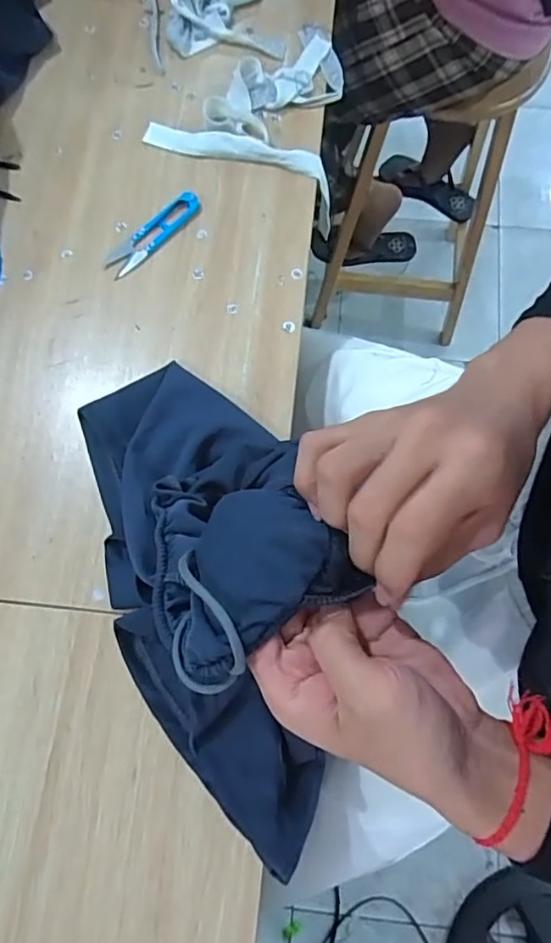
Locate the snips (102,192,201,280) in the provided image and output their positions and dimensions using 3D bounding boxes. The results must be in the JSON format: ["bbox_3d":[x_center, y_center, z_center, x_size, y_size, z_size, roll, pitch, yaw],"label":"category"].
[{"bbox_3d":[-0.126,-0.245,0.583,0.118,0.013,0.029,-40,79,-10],"label":"snips"}]

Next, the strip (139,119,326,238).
[{"bbox_3d":[-0.038,-0.332,0.641,0.208,0.102,0.027,13,76,4],"label":"strip"}]

